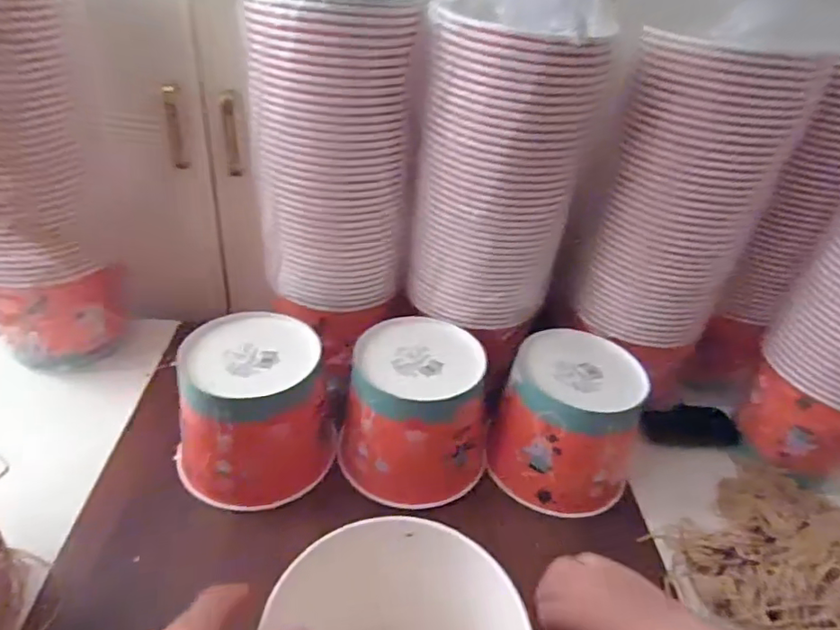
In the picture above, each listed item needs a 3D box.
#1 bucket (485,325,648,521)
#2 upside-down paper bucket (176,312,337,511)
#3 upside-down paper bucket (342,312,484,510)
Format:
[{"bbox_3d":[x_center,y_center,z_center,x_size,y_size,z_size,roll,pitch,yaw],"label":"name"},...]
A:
[{"bbox_3d":[0.160,0.113,0.580,0.144,0.127,0.143,5,35,-3],"label":"bucket"},{"bbox_3d":[-0.169,0.098,0.558,0.155,0.135,0.143,-6,37,-19],"label":"upside-down paper bucket"},{"bbox_3d":[-0.002,0.100,0.569,0.151,0.133,0.136,8,35,2],"label":"upside-down paper bucket"}]

